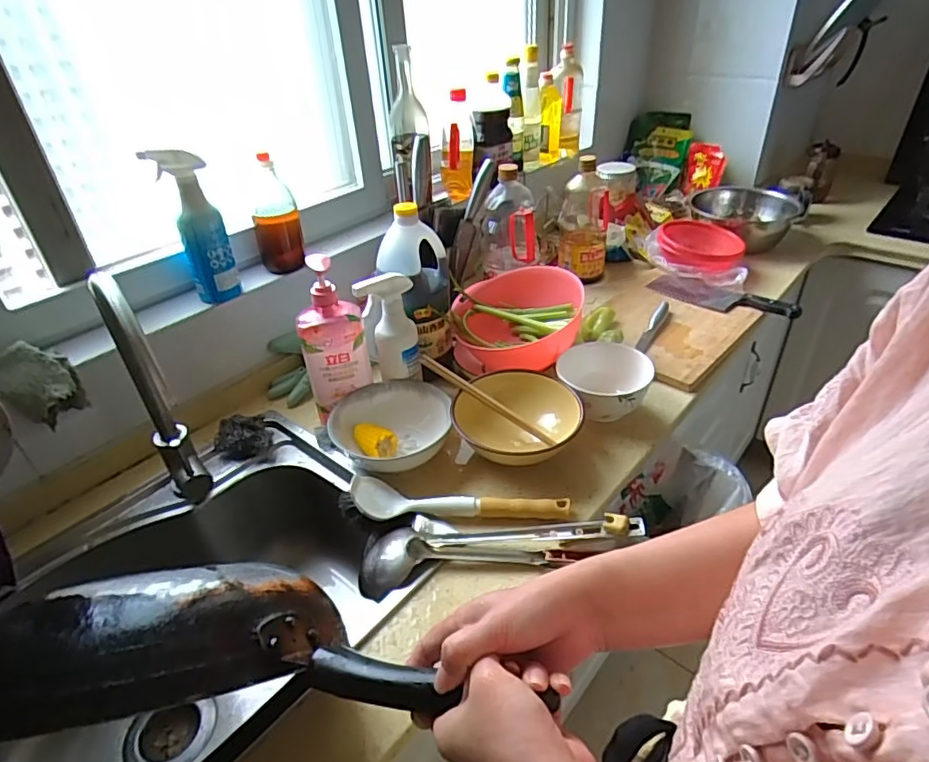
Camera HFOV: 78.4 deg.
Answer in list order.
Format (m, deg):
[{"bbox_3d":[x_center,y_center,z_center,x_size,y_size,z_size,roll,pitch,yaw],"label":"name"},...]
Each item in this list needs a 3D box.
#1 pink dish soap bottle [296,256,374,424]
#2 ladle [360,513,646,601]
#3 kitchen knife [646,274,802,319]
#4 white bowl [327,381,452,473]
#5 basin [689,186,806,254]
[{"bbox_3d":[-0.192,-0.067,0.819,0.089,0.238,0.062,-19,38,-20],"label":"pink dish soap bottle"},{"bbox_3d":[0.039,0.192,0.690,0.336,0.057,0.081,-7,35,-5],"label":"ladle"},{"bbox_3d":[0.509,-0.167,1.126,0.276,0.025,0.092,15,39,25],"label":"kitchen knife"},{"bbox_3d":[-0.103,0.067,0.817,0.168,0.060,0.164,-3,35,2],"label":"white bowl"},{"bbox_3d":[0.686,-0.402,1.394,0.259,0.102,0.285,13,38,22],"label":"basin"}]

